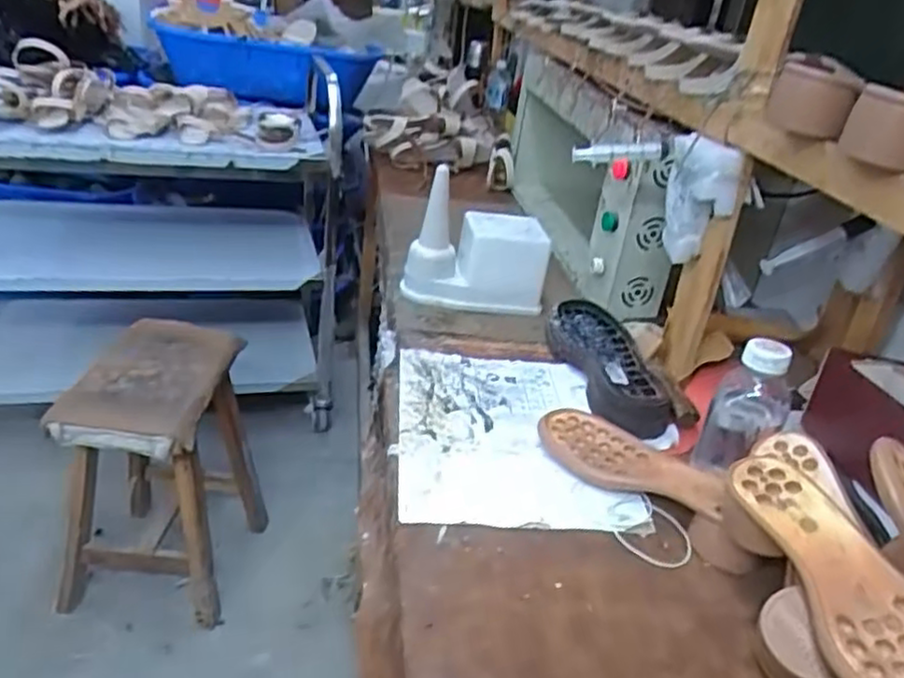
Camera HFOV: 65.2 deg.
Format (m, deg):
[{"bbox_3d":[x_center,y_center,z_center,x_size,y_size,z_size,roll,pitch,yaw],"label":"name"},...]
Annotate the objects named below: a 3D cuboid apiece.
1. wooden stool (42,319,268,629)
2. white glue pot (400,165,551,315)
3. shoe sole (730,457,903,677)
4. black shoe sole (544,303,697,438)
[{"bbox_3d":[-0.539,0.255,1.351,0.304,0.488,0.351,7,28,-3],"label":"wooden stool"},{"bbox_3d":[0.035,-0.134,1.028,0.208,0.156,0.105,3,29,5],"label":"white glue pot"},{"bbox_3d":[0.288,0.177,0.501,0.090,0.043,0.240,2,29,-12],"label":"shoe sole"},{"bbox_3d":[0.199,0.024,0.882,0.111,0.033,0.259,2,29,-12],"label":"black shoe sole"}]

